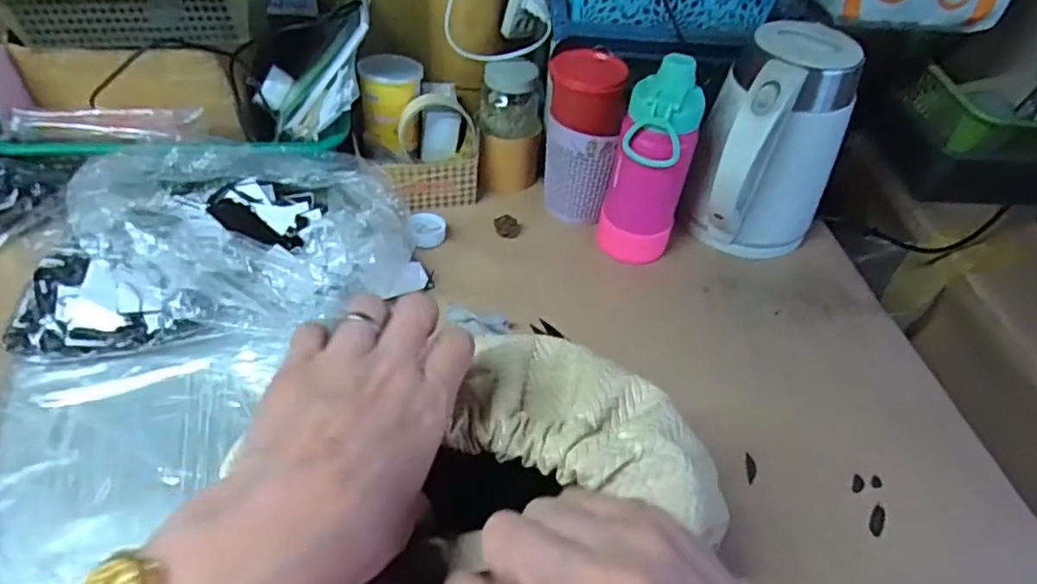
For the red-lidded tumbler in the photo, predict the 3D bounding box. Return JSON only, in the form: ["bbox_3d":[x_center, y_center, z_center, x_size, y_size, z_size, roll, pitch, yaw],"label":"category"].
[{"bbox_3d":[0.065,-0.161,0.680,0.076,0.163,0.083,3,46,-3],"label":"red-lidded tumbler"}]

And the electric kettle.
[{"bbox_3d":[0.256,-0.135,0.647,0.130,0.207,0.152,21,48,14],"label":"electric kettle"}]

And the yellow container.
[{"bbox_3d":[-0.143,-0.212,0.719,0.062,0.092,0.066,3,46,-3],"label":"yellow container"}]

